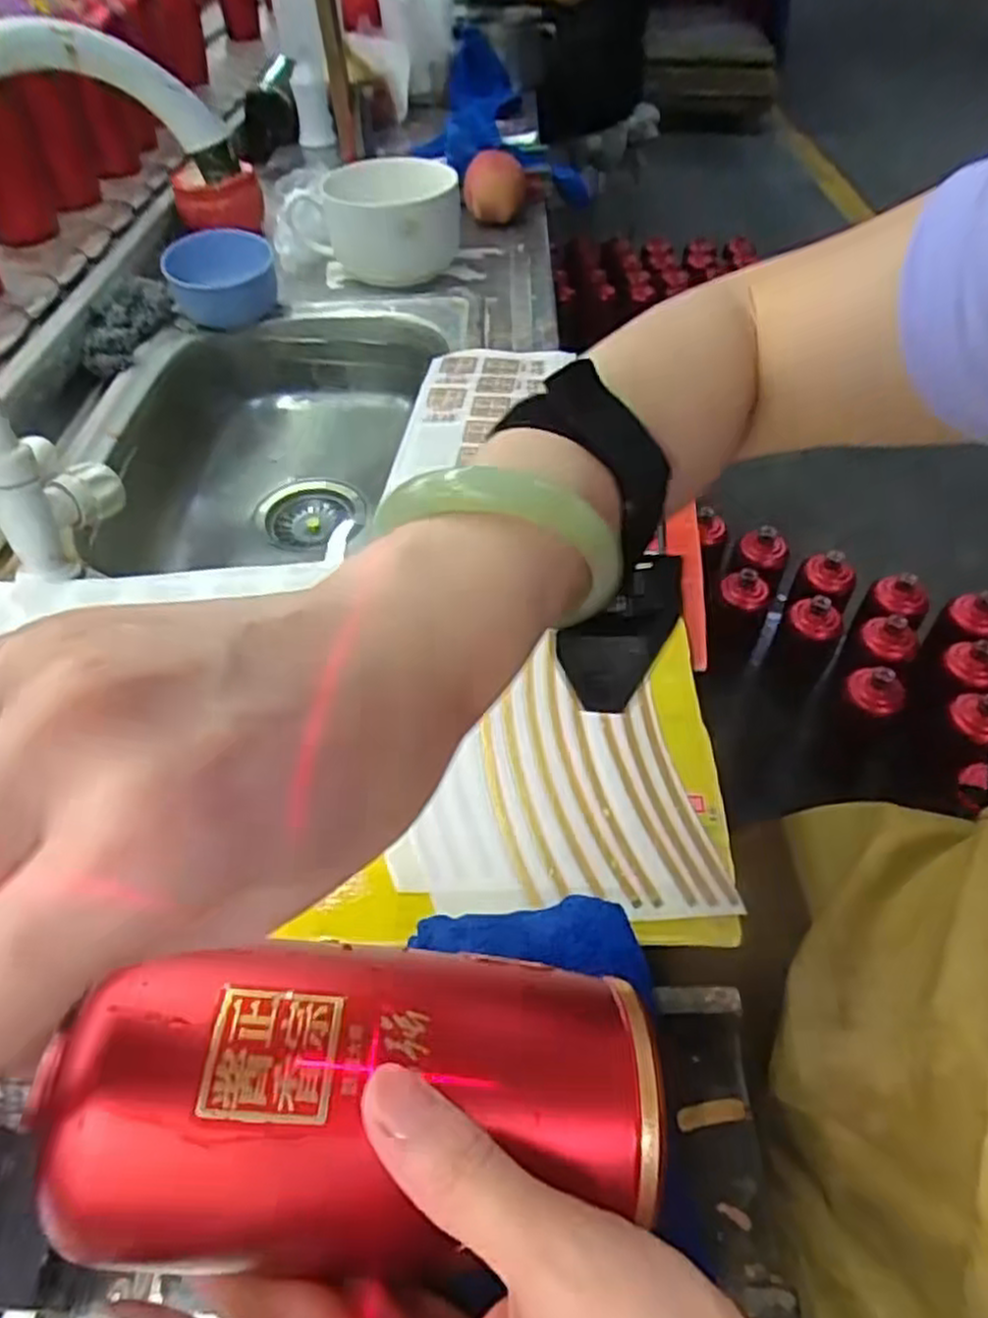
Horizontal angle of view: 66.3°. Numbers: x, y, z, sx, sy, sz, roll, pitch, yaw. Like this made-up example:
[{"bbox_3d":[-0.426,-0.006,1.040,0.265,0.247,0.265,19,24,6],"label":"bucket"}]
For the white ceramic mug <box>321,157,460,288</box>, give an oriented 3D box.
[{"bbox_3d":[-0.111,-0.494,0.862,0.134,0.111,0.162,1,49,1],"label":"white ceramic mug"}]

